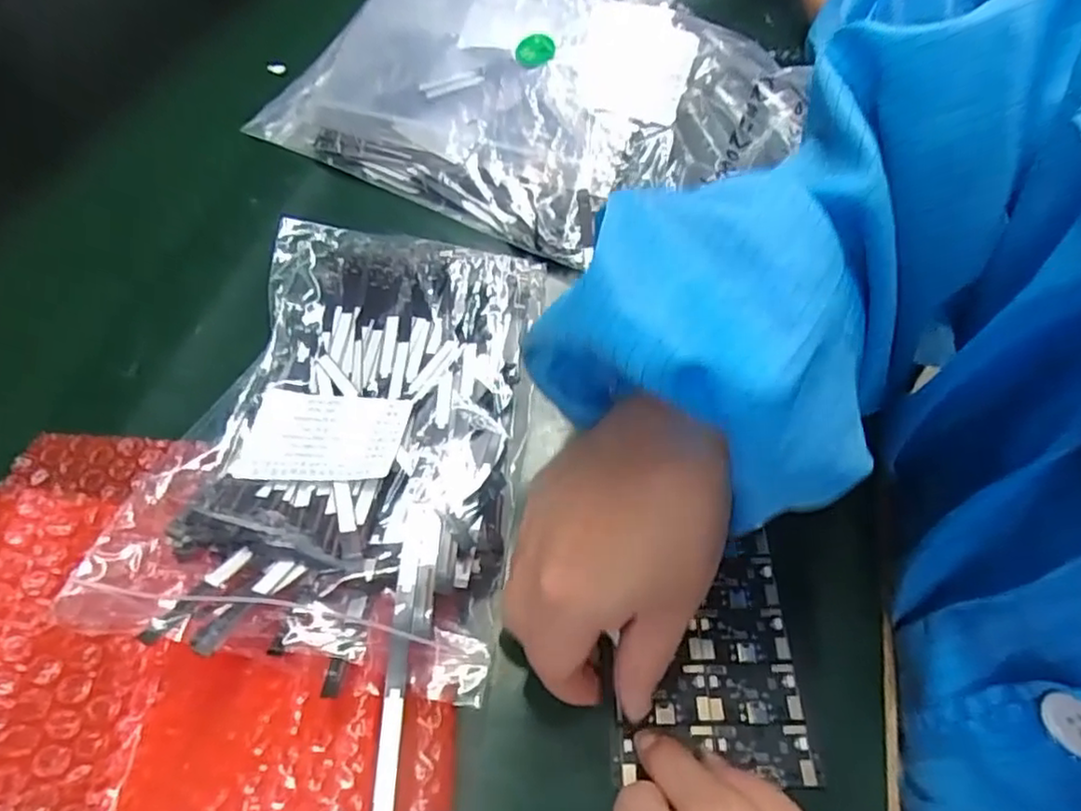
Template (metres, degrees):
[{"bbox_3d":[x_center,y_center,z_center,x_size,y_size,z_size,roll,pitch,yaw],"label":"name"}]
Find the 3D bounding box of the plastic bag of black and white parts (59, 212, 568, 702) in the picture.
[{"bbox_3d":[-0.079,0.000,0.298,0.166,0.036,0.227,14,57,6],"label":"plastic bag of black and white parts"}]

